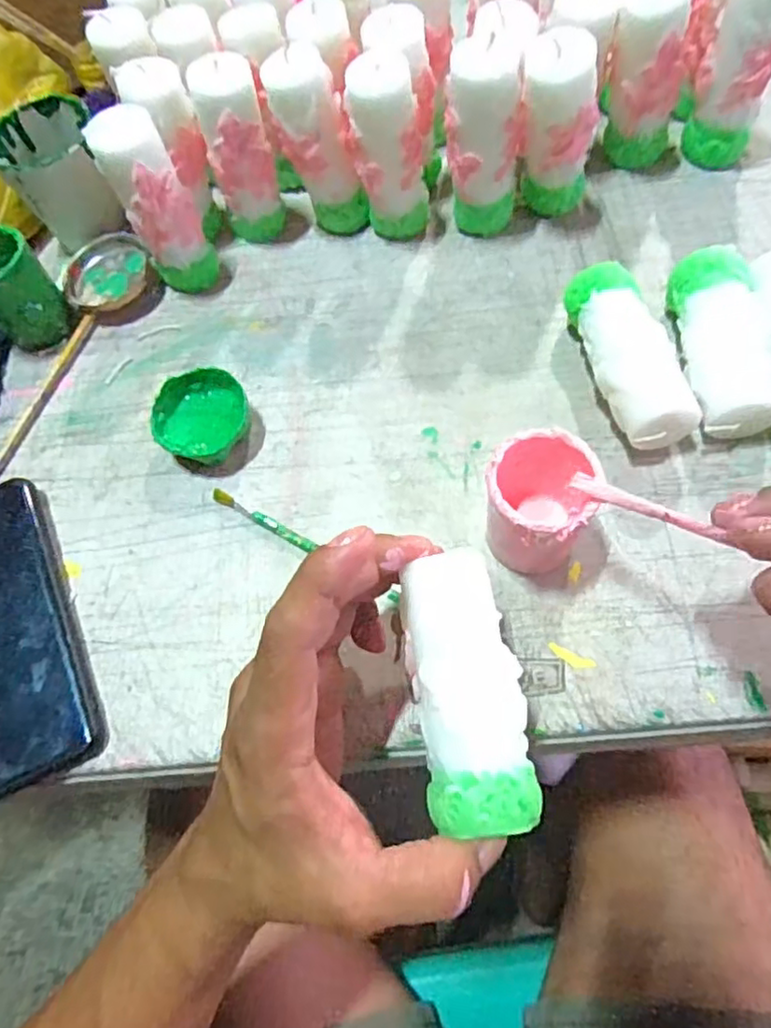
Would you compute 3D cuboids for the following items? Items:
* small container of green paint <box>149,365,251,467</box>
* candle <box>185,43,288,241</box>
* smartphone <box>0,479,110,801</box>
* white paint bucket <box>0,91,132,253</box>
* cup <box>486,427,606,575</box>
[{"bbox_3d":[-0.105,-0.054,0.374,0.054,0.027,0.049,-34,66,-13],"label":"small container of green paint"},{"bbox_3d":[-0.091,-0.226,0.407,0.037,0.107,0.034,-17,64,-5],"label":"candle"},{"bbox_3d":[-0.202,0.059,0.334,0.078,0.011,0.163,-24,65,-8],"label":"smartphone"},{"bbox_3d":[-0.214,-0.225,0.427,0.063,0.060,0.067,-18,64,-5],"label":"white paint bucket"},{"bbox_3d":[0.072,-0.002,0.312,0.048,0.065,0.053,13,65,10],"label":"cup"}]

